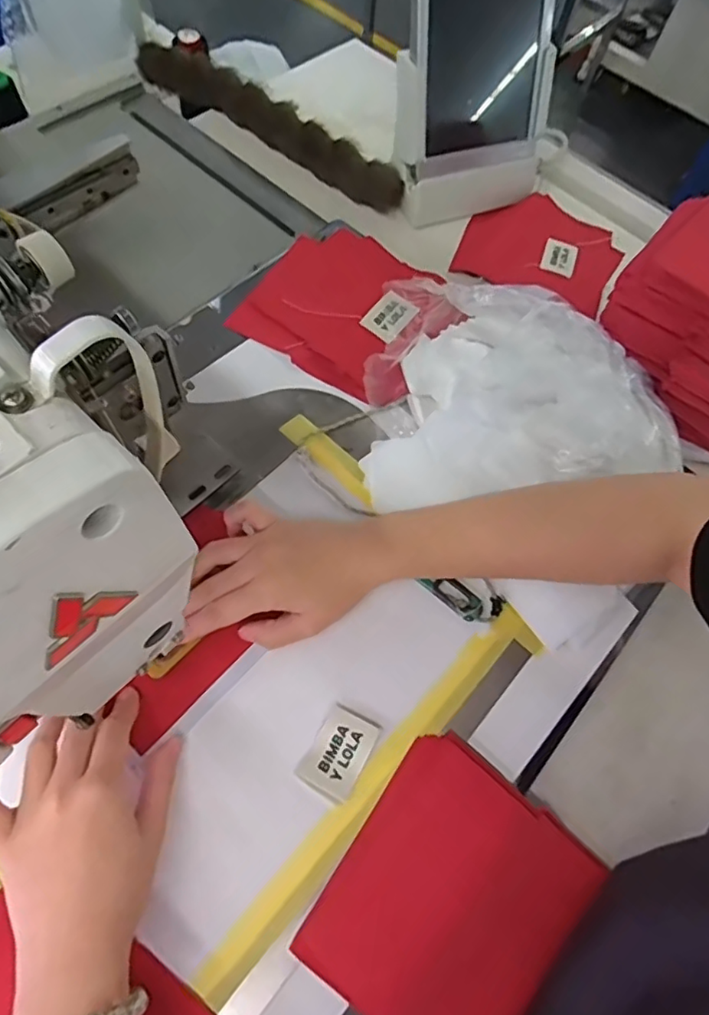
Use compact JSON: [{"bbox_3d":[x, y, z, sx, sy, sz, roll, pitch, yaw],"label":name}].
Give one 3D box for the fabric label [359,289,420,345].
[{"bbox_3d":[0.033,-0.176,0.538,0.034,0.005,0.048,42,81,-4],"label":"fabric label"}]

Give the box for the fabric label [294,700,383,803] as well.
[{"bbox_3d":[-0.009,0.158,0.379,0.036,0.004,0.052,31,65,9],"label":"fabric label"}]

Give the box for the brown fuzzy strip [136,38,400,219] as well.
[{"bbox_3d":[-0.109,-0.453,0.671,0.402,0.047,0.046,42,68,12],"label":"brown fuzzy strip"}]

